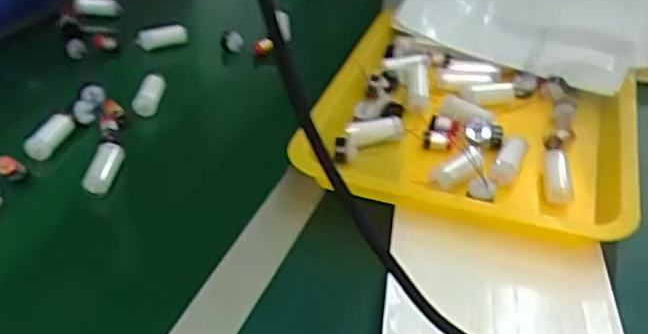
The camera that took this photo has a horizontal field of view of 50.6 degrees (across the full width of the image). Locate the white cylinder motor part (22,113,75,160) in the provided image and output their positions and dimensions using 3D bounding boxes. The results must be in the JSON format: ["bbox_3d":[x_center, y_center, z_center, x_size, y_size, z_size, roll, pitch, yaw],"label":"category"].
[{"bbox_3d":[-0.247,-0.029,0.616,0.026,0.020,0.051,8,37,7],"label":"white cylinder motor part"}]

